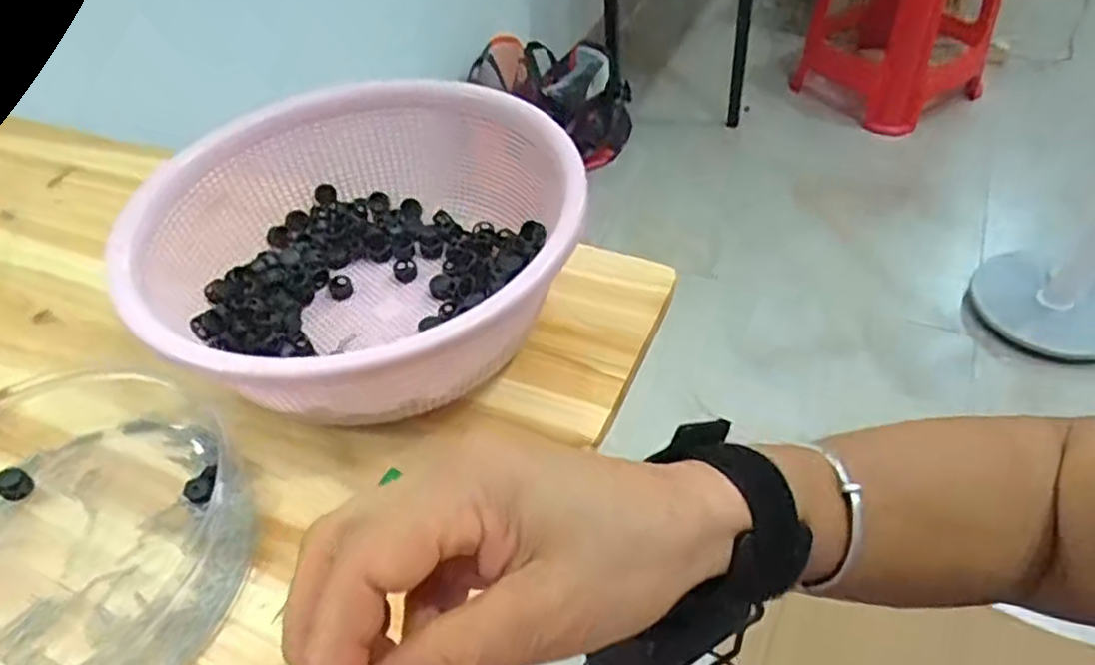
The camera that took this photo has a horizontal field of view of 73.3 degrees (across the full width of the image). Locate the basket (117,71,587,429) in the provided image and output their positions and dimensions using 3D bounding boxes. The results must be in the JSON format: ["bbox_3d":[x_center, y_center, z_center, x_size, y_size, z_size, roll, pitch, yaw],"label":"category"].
[{"bbox_3d":[-0.114,-0.044,0.477,0.246,0.105,0.263,6,48,12],"label":"basket"}]

